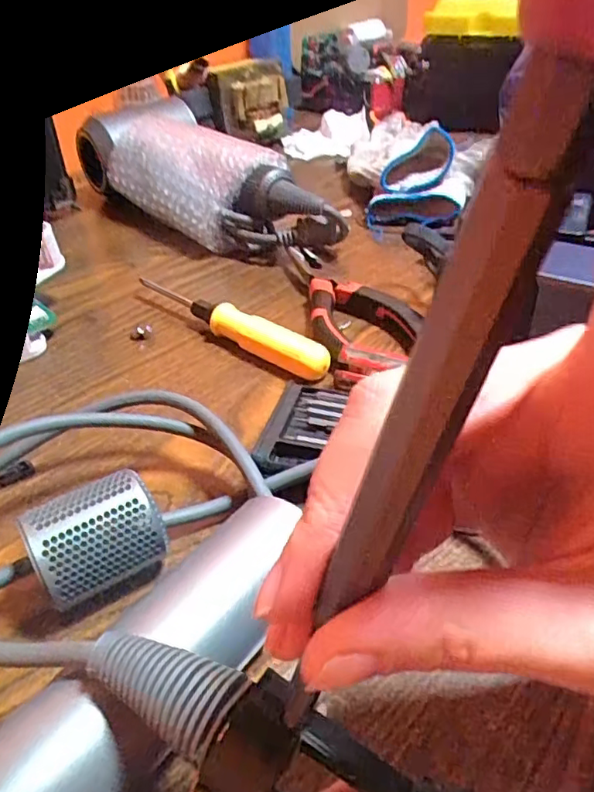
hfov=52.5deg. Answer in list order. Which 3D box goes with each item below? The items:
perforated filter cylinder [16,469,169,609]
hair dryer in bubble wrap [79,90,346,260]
[{"bbox_3d":[-0.072,0.057,0.222,0.043,0.039,0.031,-23,41,-25],"label":"perforated filter cylinder"},{"bbox_3d":[-0.088,-0.189,0.508,0.098,0.066,0.293,-25,44,-29],"label":"hair dryer in bubble wrap"}]

